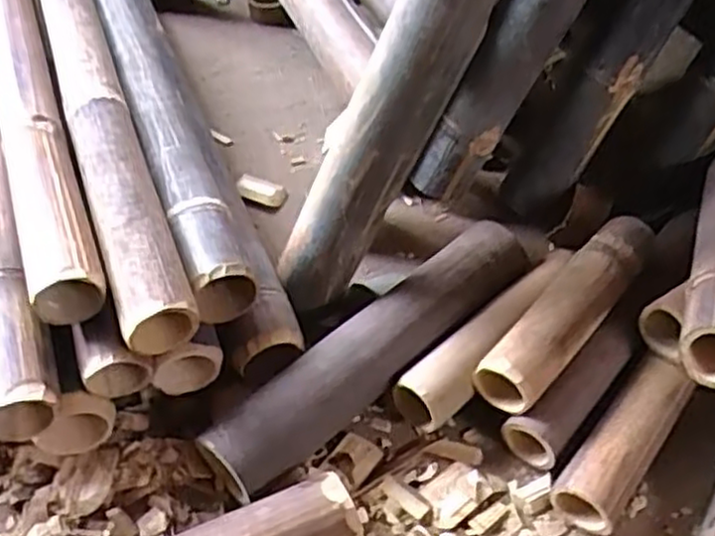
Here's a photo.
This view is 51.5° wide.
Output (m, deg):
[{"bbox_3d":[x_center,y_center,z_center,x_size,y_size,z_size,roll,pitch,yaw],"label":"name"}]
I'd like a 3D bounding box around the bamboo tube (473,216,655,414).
[{"bbox_3d":[0.199,0.038,0.692,0.059,0.058,0.237,34,55,23],"label":"bamboo tube"}]

